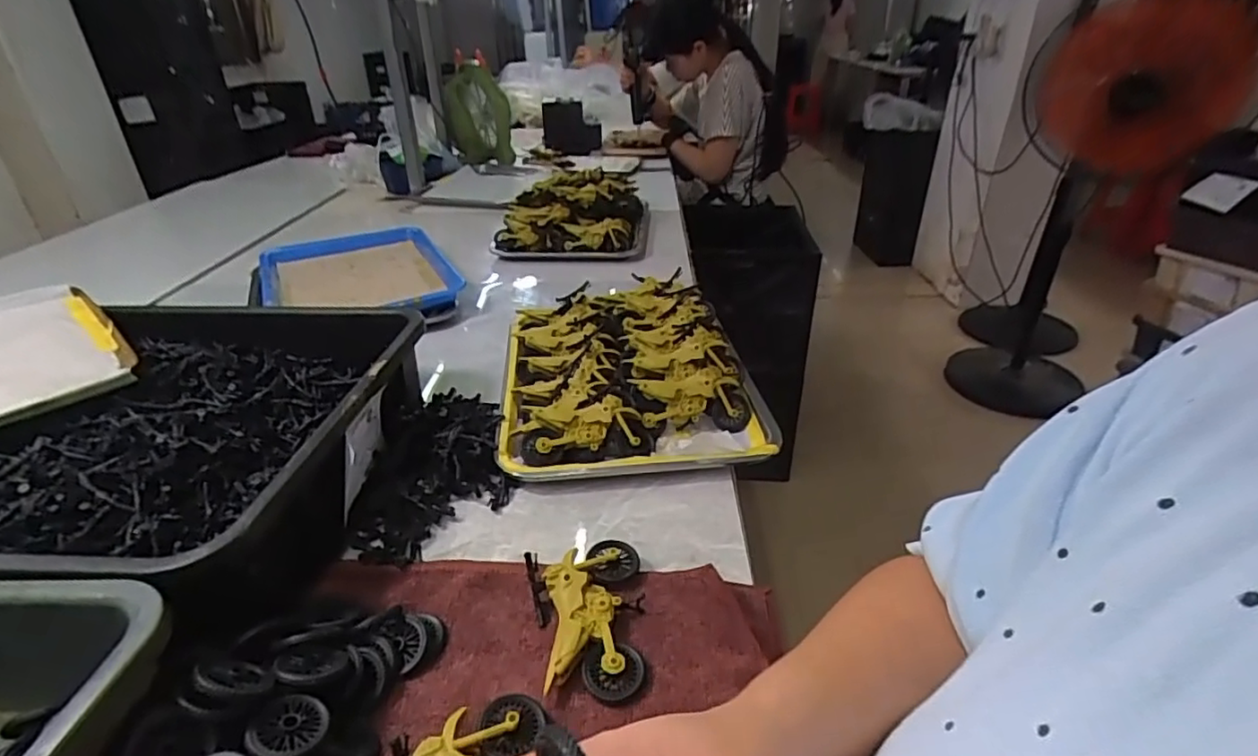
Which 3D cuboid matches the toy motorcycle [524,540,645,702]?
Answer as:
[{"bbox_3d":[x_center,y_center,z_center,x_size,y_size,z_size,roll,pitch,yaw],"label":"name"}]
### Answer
[{"bbox_3d":[-0.029,0.154,0.407,0.074,0.031,0.114,-2,30,-2],"label":"toy motorcycle"}]

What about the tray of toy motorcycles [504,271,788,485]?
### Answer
[{"bbox_3d":[-0.005,-0.021,0.679,0.255,0.070,0.357,-4,30,-4],"label":"tray of toy motorcycles"}]

